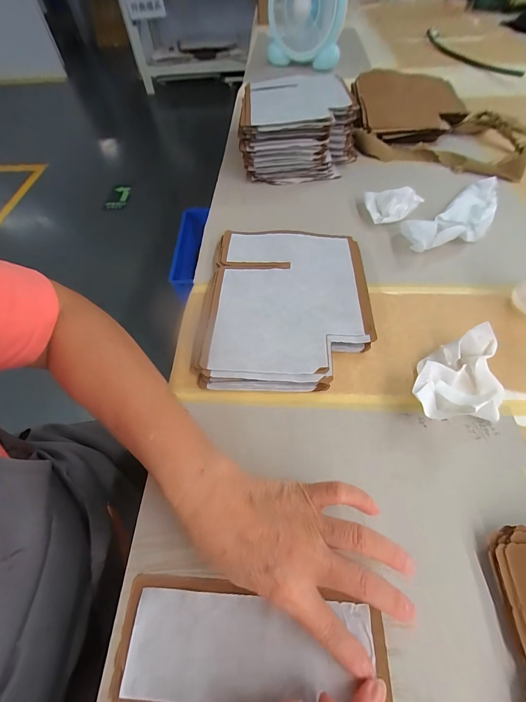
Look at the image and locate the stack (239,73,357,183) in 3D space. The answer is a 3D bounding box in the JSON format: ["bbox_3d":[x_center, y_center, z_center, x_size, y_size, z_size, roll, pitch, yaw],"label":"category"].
[{"bbox_3d":[0.069,-0.472,0.630,0.225,0.101,0.286,-2,56,0],"label":"stack"}]

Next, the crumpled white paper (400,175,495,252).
[{"bbox_3d":[0.313,-0.214,0.489,0.219,0.029,0.087,-30,61,-18],"label":"crumpled white paper"}]

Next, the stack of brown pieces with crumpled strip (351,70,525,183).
[{"bbox_3d":[0.371,-0.480,0.636,0.396,0.088,0.255,20,60,16],"label":"stack of brown pieces with crumpled strip"}]

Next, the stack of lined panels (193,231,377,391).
[{"bbox_3d":[0.031,-0.067,0.399,0.206,0.023,0.253,3,56,3],"label":"stack of lined panels"}]

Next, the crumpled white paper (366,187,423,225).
[{"bbox_3d":[0.216,-0.243,0.505,0.091,0.038,0.056,4,56,4],"label":"crumpled white paper"}]

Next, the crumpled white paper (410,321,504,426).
[{"bbox_3d":[0.208,0.032,0.319,0.125,0.040,0.085,-28,60,-17],"label":"crumpled white paper"}]

